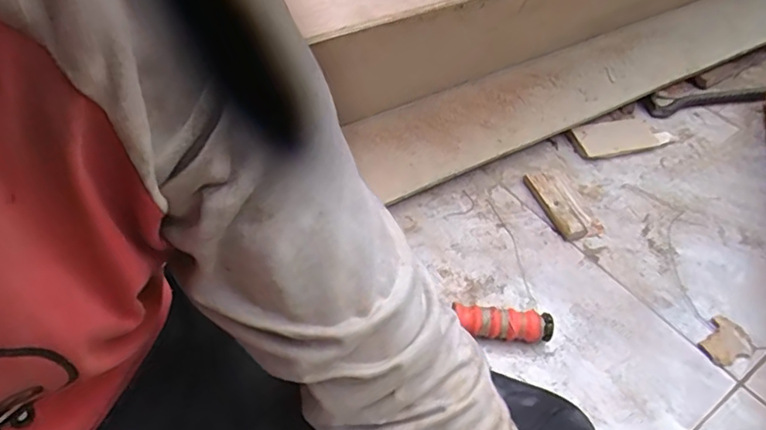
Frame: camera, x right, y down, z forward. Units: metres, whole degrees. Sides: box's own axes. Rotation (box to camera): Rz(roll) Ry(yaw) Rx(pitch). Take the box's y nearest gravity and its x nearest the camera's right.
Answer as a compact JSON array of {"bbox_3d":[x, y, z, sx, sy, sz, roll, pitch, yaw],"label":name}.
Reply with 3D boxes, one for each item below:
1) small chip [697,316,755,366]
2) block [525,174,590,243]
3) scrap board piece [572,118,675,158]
[{"bbox_3d":[0.364,0.135,0.603,0.054,0.005,0.047,-28,55,-26],"label":"small chip"},{"bbox_3d":[0.219,-0.014,0.723,0.031,0.012,0.110,-13,49,-15],"label":"block"},{"bbox_3d":[0.348,-0.116,0.831,0.146,0.016,0.061,-11,59,-21],"label":"scrap board piece"}]

